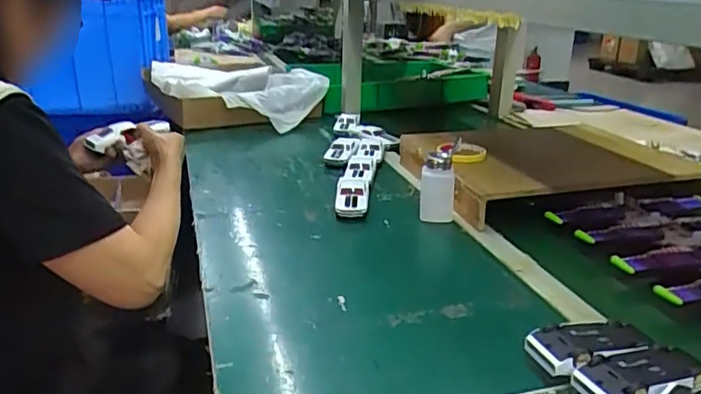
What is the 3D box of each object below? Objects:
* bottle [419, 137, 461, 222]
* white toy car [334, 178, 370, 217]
[{"bbox_3d":[0.141,-0.017,0.930,0.056,0.109,0.046,6,22,16],"label":"bottle"},{"bbox_3d":[0.003,0.000,1.004,0.057,0.034,0.108,1,22,1],"label":"white toy car"}]

